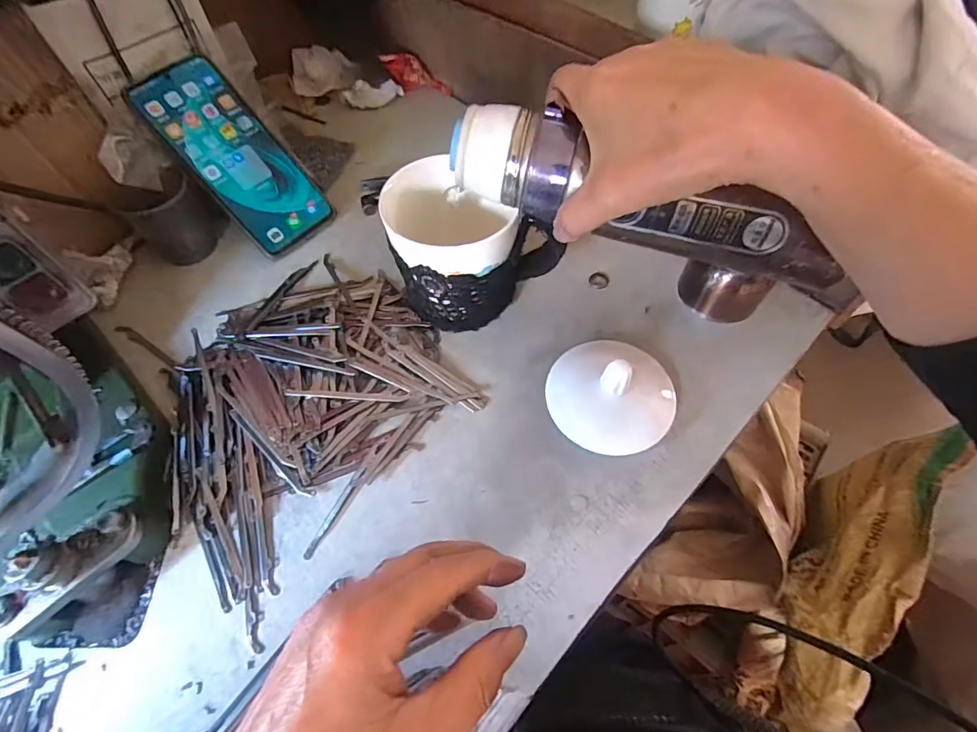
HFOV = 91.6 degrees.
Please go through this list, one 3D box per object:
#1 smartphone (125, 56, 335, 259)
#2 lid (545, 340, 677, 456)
[{"bbox_3d":[-0.213,-0.175,0.401,0.070,0.007,0.164,-44,104,-22],"label":"smartphone"},{"bbox_3d":[0.086,0.014,0.326,0.087,0.035,0.082,0,59,1],"label":"lid"}]

